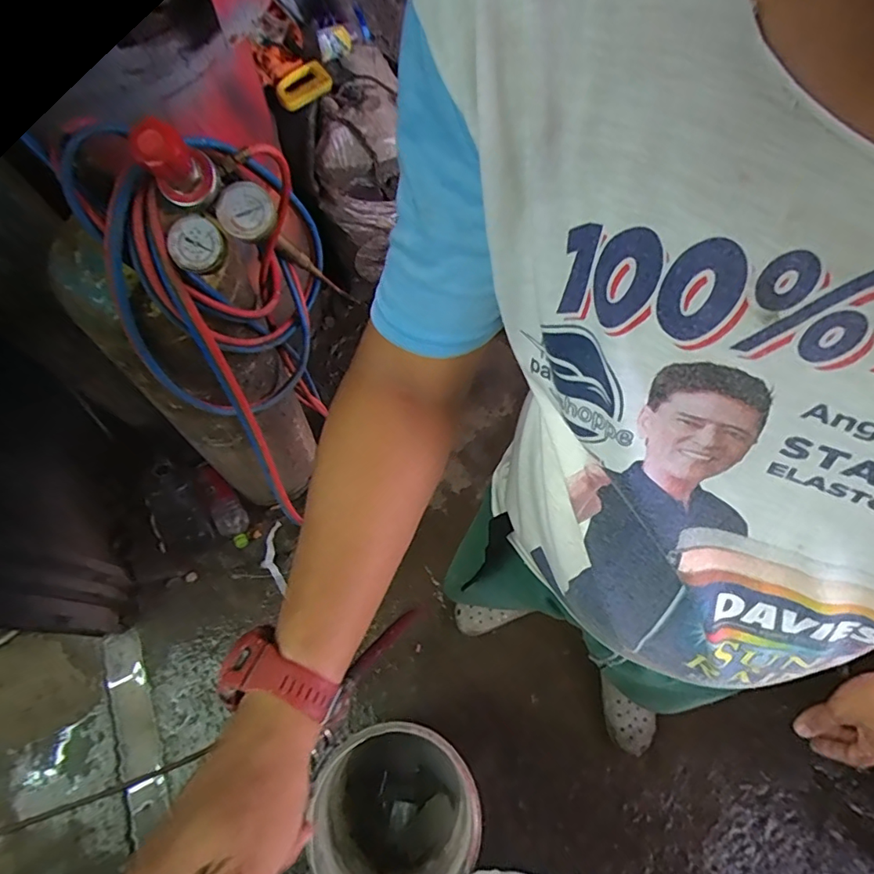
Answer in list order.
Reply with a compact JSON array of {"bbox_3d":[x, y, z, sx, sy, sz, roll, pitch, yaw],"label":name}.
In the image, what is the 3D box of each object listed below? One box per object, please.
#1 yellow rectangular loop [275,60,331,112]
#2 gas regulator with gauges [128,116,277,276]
[{"bbox_3d":[-0.307,-0.802,1.201,0.074,0.052,0.160,22,66,9],"label":"yellow rectangular loop"},{"bbox_3d":[-0.282,-0.303,0.624,0.141,0.169,0.112,-28,68,-14],"label":"gas regulator with gauges"}]

